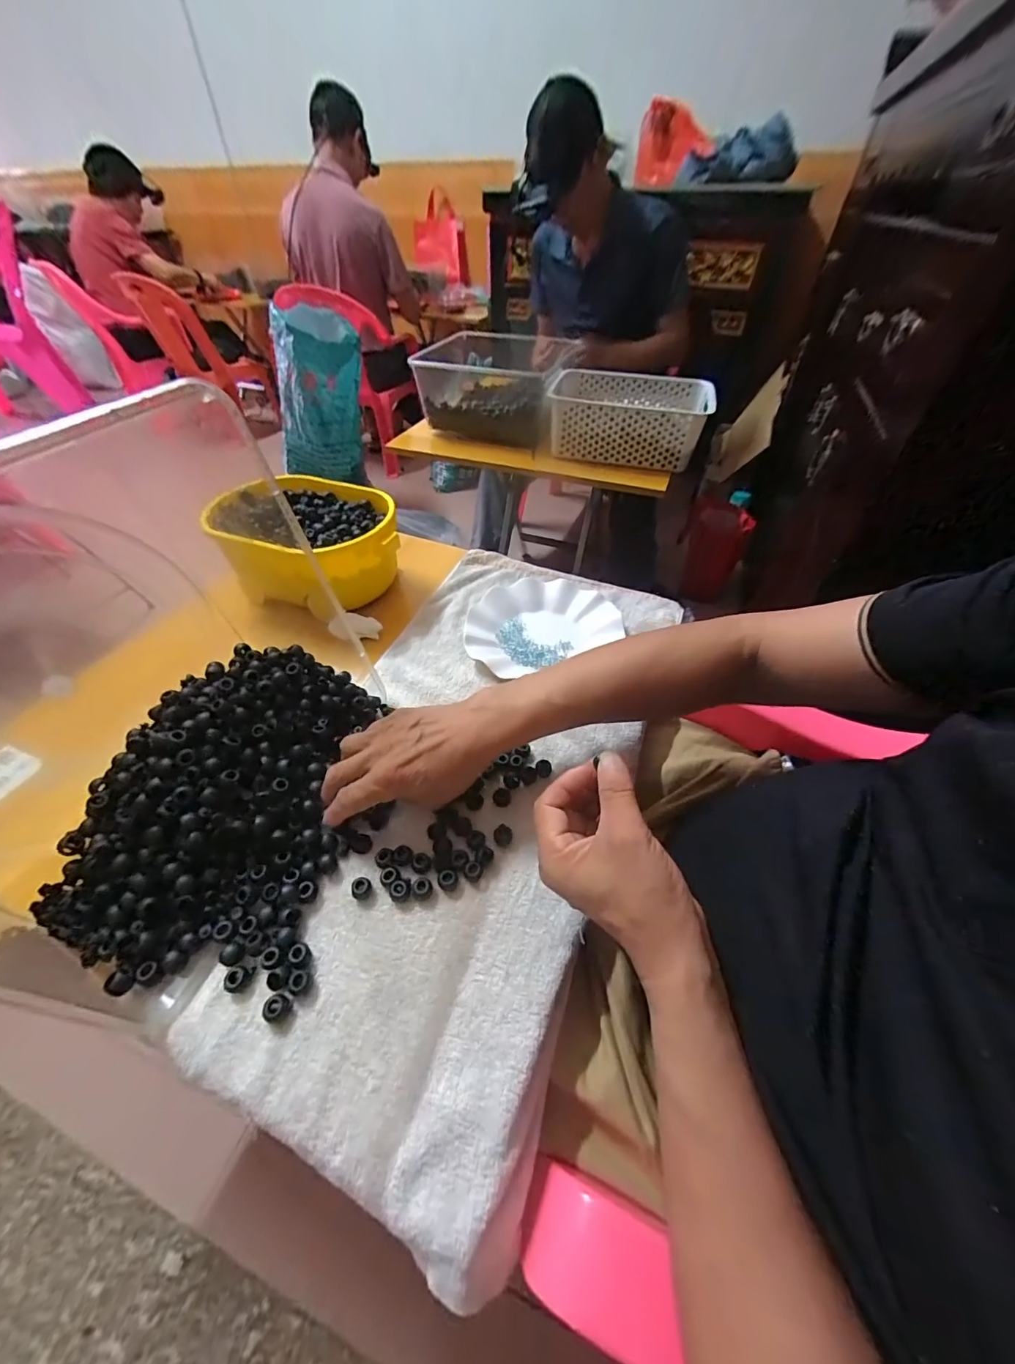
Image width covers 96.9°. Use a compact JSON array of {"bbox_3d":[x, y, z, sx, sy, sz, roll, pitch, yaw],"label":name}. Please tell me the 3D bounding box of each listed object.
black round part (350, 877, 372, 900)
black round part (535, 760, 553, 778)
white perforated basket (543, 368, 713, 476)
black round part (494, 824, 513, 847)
[{"bbox_3d":[-0.113,0.160,0.348,0.014,0.010,0.014,0,47,0],"label":"black round part"},{"bbox_3d":[0.034,0.081,0.420,0.015,0.007,0.017,8,47,8],"label":"black round part"},{"bbox_3d":[0.252,-0.555,0.934,0.302,0.110,0.257,9,48,8],"label":"white perforated basket"},{"bbox_3d":[-0.004,0.129,0.378,0.015,0.004,0.017,35,56,28],"label":"black round part"}]

